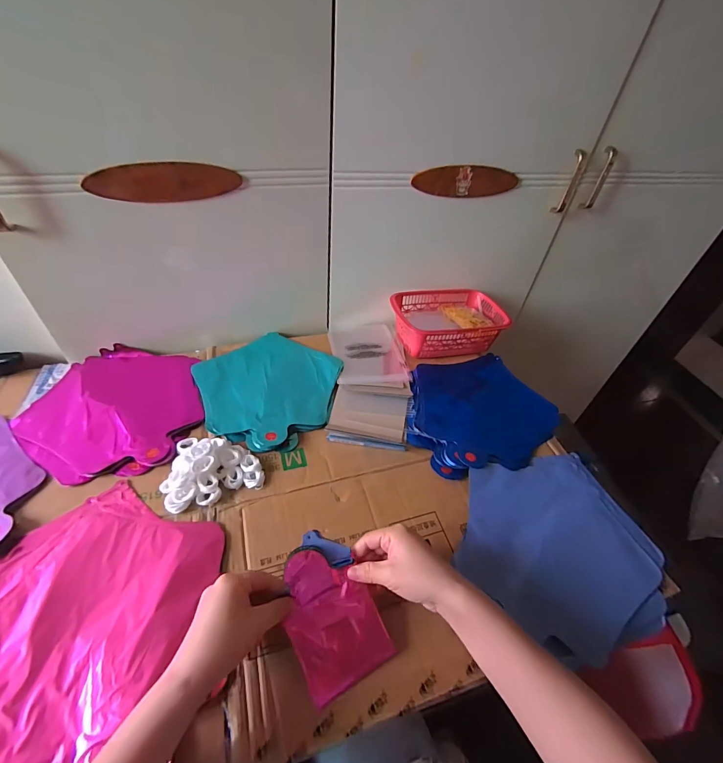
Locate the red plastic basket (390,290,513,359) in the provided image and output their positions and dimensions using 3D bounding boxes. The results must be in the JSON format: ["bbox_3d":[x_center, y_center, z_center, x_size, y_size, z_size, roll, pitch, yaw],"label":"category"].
[{"bbox_3d":[0.164,-0.116,0.731,0.205,0.071,0.140,-7,46,-14],"label":"red plastic basket"}]

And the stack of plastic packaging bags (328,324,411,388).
[{"bbox_3d":[0.012,-0.057,0.695,0.127,0.012,0.189,-3,45,-10],"label":"stack of plastic packaging bags"}]

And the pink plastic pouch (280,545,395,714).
[{"bbox_3d":[-0.031,0.236,0.378,0.086,0.014,0.128,-25,79,-15],"label":"pink plastic pouch"}]

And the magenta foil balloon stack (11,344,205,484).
[{"bbox_3d":[-0.372,0.030,0.560,0.235,0.014,0.256,-10,47,-17],"label":"magenta foil balloon stack"}]

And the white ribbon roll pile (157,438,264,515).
[{"bbox_3d":[-0.198,0.104,0.489,0.116,0.034,0.102,-12,48,-19],"label":"white ribbon roll pile"}]

